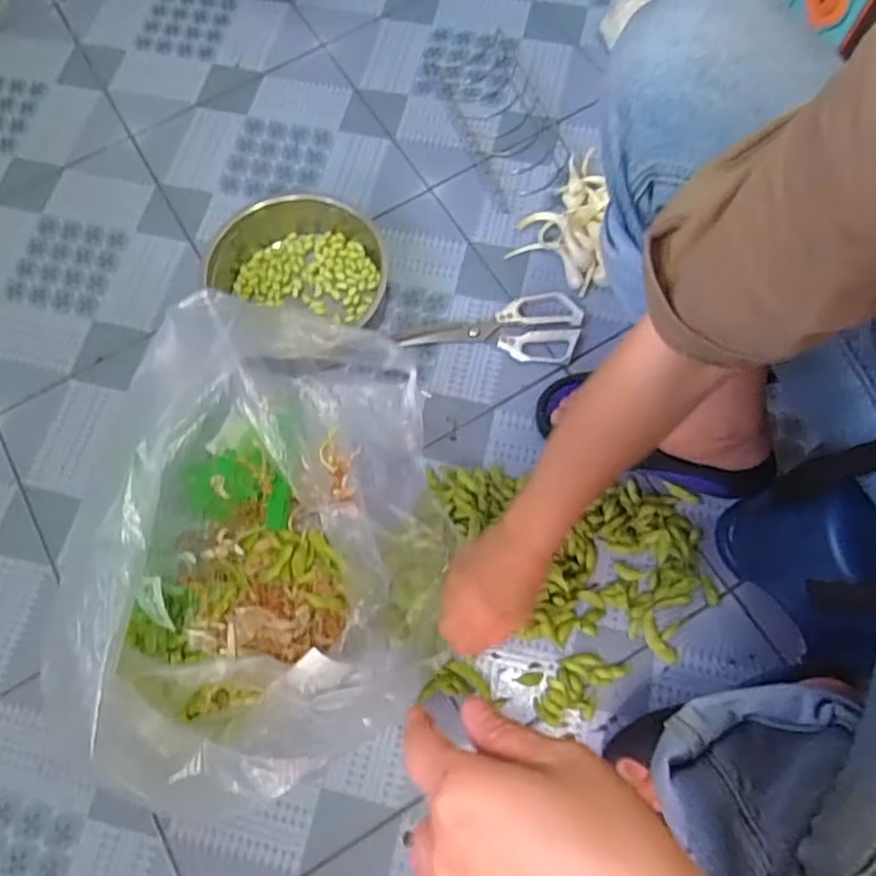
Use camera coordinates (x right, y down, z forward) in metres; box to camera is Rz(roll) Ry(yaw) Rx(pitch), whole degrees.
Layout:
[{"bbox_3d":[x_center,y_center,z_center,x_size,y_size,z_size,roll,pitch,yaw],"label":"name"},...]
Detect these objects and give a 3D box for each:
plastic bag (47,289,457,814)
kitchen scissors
[{"bbox_3d":[-0.150,0.084,0.612,0.296,0.208,0.409,-8,71,-1],"label":"plastic bag"},{"bbox_3d":[0.065,-0.134,0.783,0.208,0.012,0.089,2,71,2],"label":"kitchen scissors"}]

